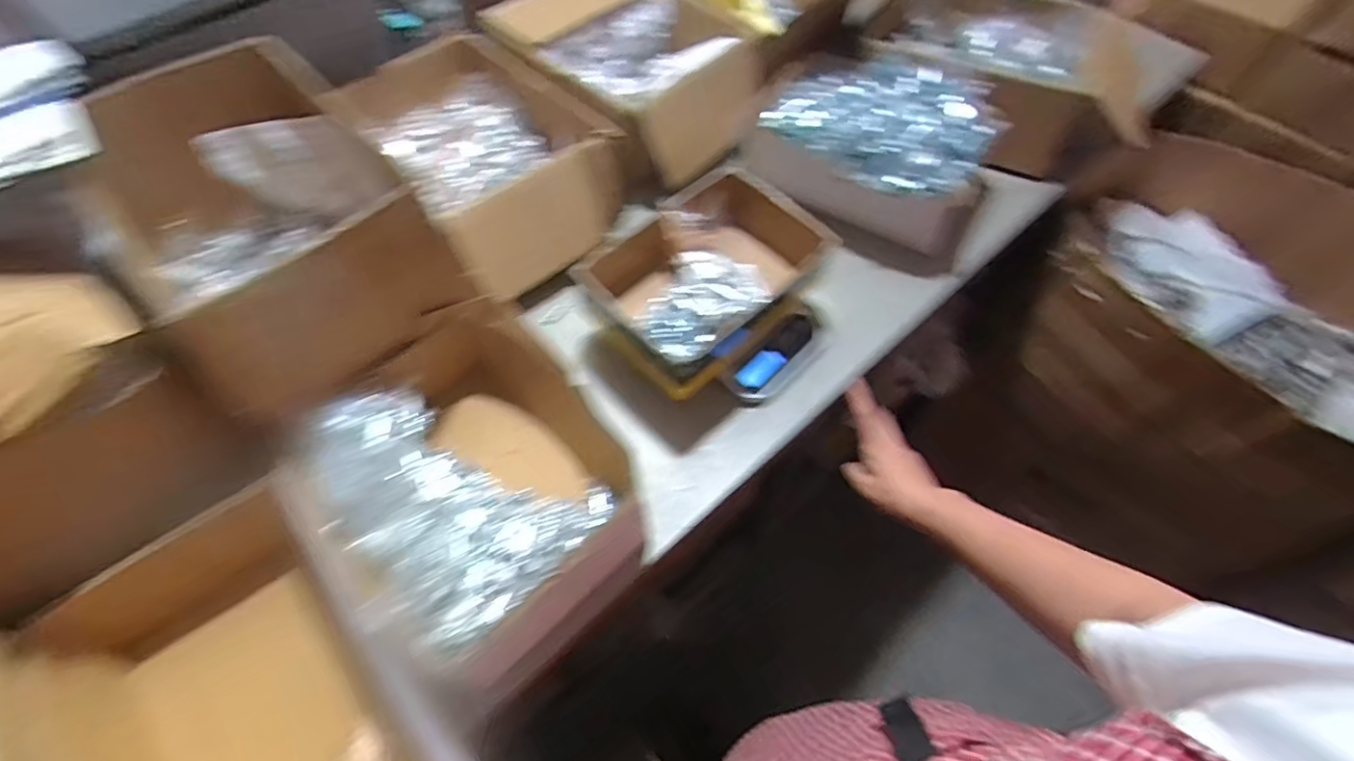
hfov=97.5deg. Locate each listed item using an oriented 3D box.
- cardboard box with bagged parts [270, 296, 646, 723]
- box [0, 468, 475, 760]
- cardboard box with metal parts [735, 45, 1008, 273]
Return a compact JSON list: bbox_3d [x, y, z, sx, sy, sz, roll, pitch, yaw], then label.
[{"bbox_3d":[-0.207,0.117,0.585,0.276,0.149,0.217,40,66,20],"label":"cardboard box with bagged parts"},{"bbox_3d":[-0.357,0.291,0.482,0.197,0.200,0.305,-36,66,-21],"label":"box"},{"bbox_3d":[0.273,-0.330,0.841,0.317,0.147,0.238,27,62,14],"label":"cardboard box with metal parts"}]

